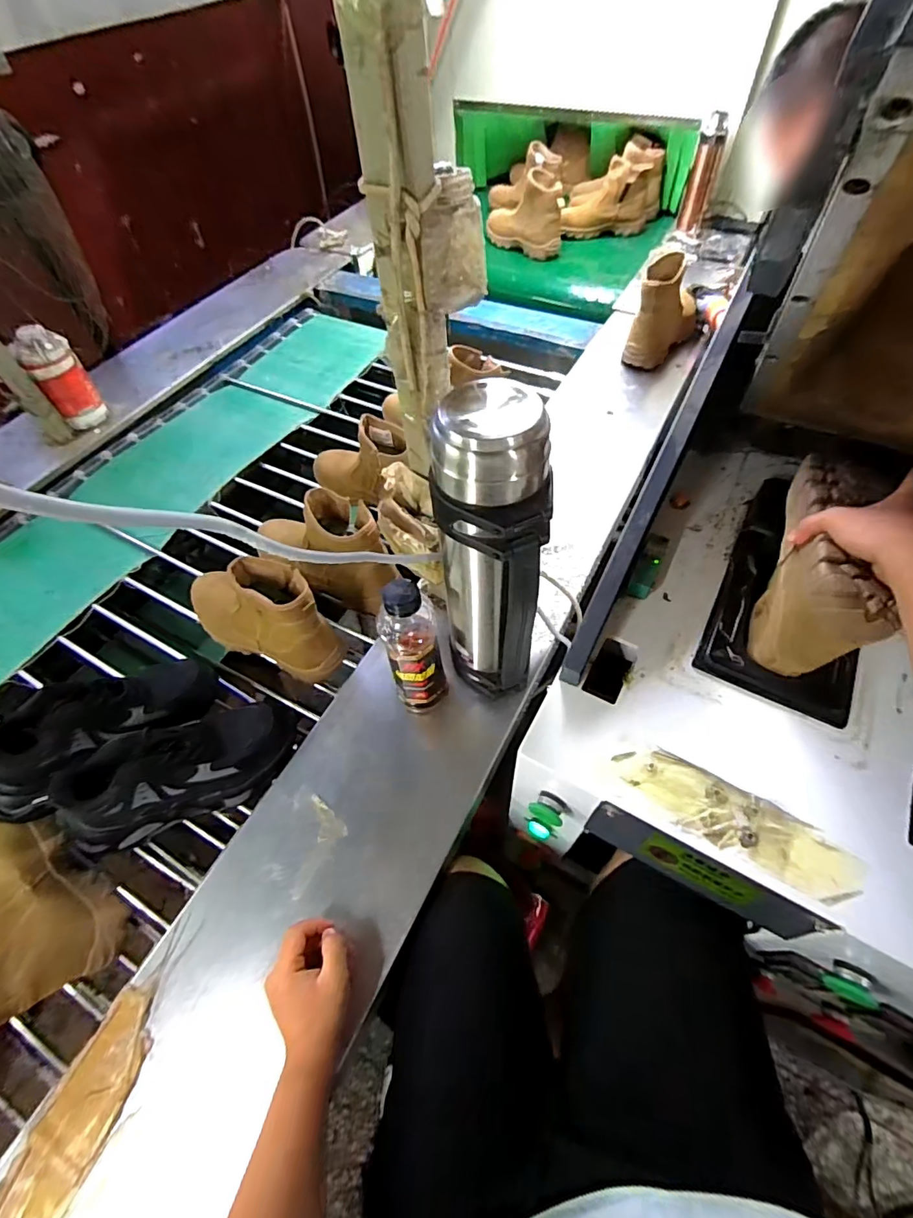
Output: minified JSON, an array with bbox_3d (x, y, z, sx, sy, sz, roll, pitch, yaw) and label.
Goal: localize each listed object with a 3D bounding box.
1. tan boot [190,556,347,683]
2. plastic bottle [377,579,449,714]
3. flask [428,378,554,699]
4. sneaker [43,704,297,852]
[{"bbox_3d":[-0.295,-0.004,0.720,0.267,0.157,0.095,21,61,15],"label":"tan boot"},{"bbox_3d":[-0.052,0.052,0.608,0.070,0.218,0.061,-22,60,-11],"label":"plastic bottle"},{"bbox_3d":[0.037,-0.033,0.549,0.108,0.385,0.111,-7,58,-2],"label":"flask"},{"bbox_3d":[-0.340,0.197,0.613,0.276,0.112,0.094,-21,60,-10],"label":"sneaker"}]

